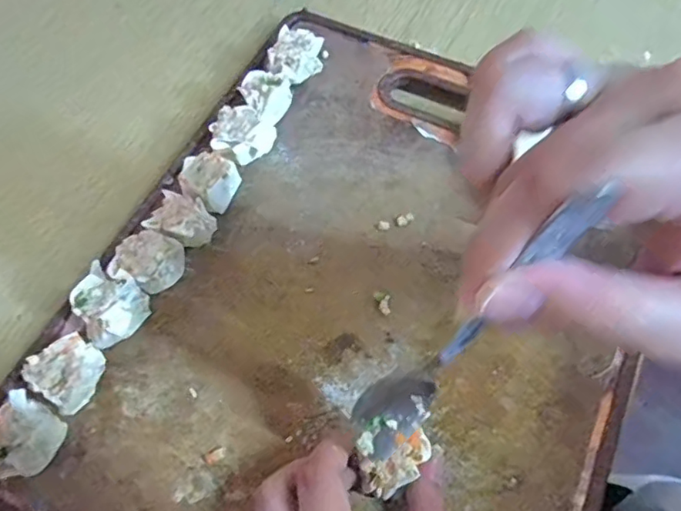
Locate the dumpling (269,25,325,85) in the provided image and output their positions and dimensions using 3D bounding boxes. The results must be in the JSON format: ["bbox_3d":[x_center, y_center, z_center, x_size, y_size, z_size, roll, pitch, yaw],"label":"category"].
[{"bbox_3d":[-0.032,-0.136,0.396,0.030,0.028,0.040,21,65,14],"label":"dumpling"}]

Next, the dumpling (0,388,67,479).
[{"bbox_3d":[-0.158,0.090,0.277,0.029,0.030,0.039,15,63,11],"label":"dumpling"}]

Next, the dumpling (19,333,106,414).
[{"bbox_3d":[-0.141,0.062,0.295,0.028,0.025,0.032,40,70,21],"label":"dumpling"}]

